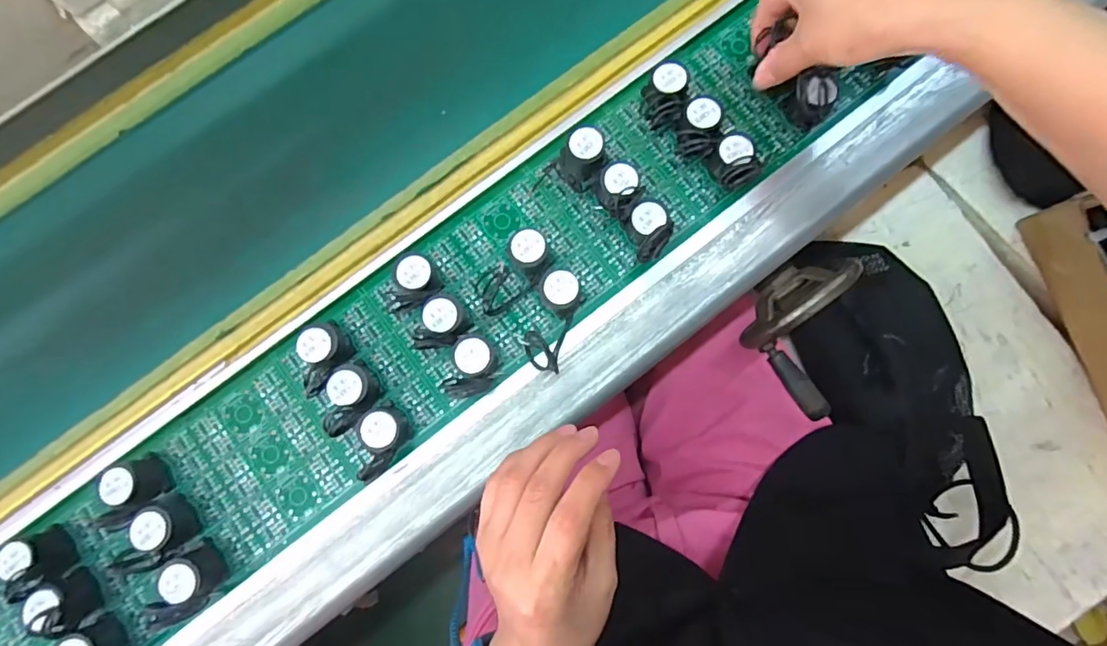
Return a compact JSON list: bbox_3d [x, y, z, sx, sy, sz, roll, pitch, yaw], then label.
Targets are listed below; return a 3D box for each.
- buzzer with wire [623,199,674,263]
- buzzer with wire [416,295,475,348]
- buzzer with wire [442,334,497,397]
[{"bbox_3d":[0.059,-0.056,0.336,0.027,0.034,0.036,-20,82,-2],"label":"buzzer with wire"},{"bbox_3d":[-0.068,0.002,0.333,0.026,0.026,0.033,30,84,5],"label":"buzzer with wire"},{"bbox_3d":[-0.049,0.027,0.328,0.028,0.027,0.038,26,83,5],"label":"buzzer with wire"}]

